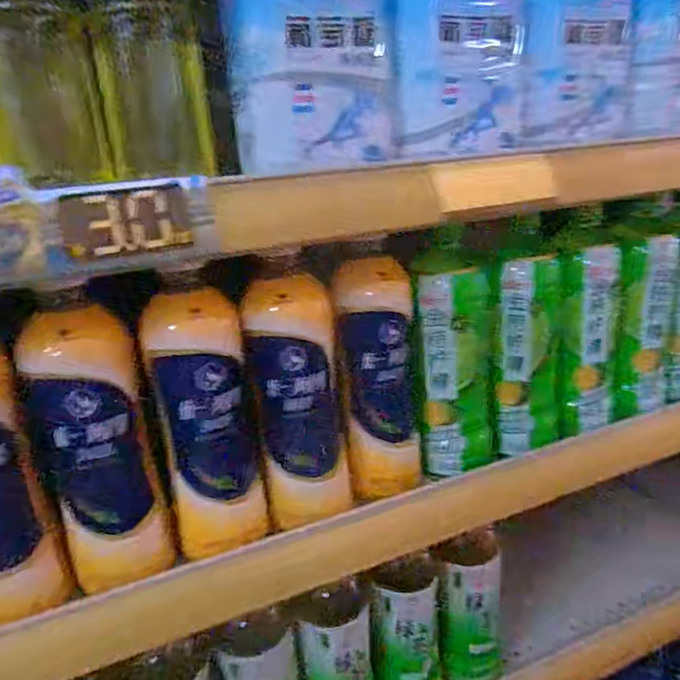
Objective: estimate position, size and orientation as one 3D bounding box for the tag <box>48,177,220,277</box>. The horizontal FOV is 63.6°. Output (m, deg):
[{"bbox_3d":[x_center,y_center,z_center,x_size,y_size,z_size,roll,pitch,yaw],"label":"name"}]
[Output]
[{"bbox_3d":[-0.103,-0.057,0.276,0.082,0.042,0.005,-17,-2,-21],"label":"tag"}]

